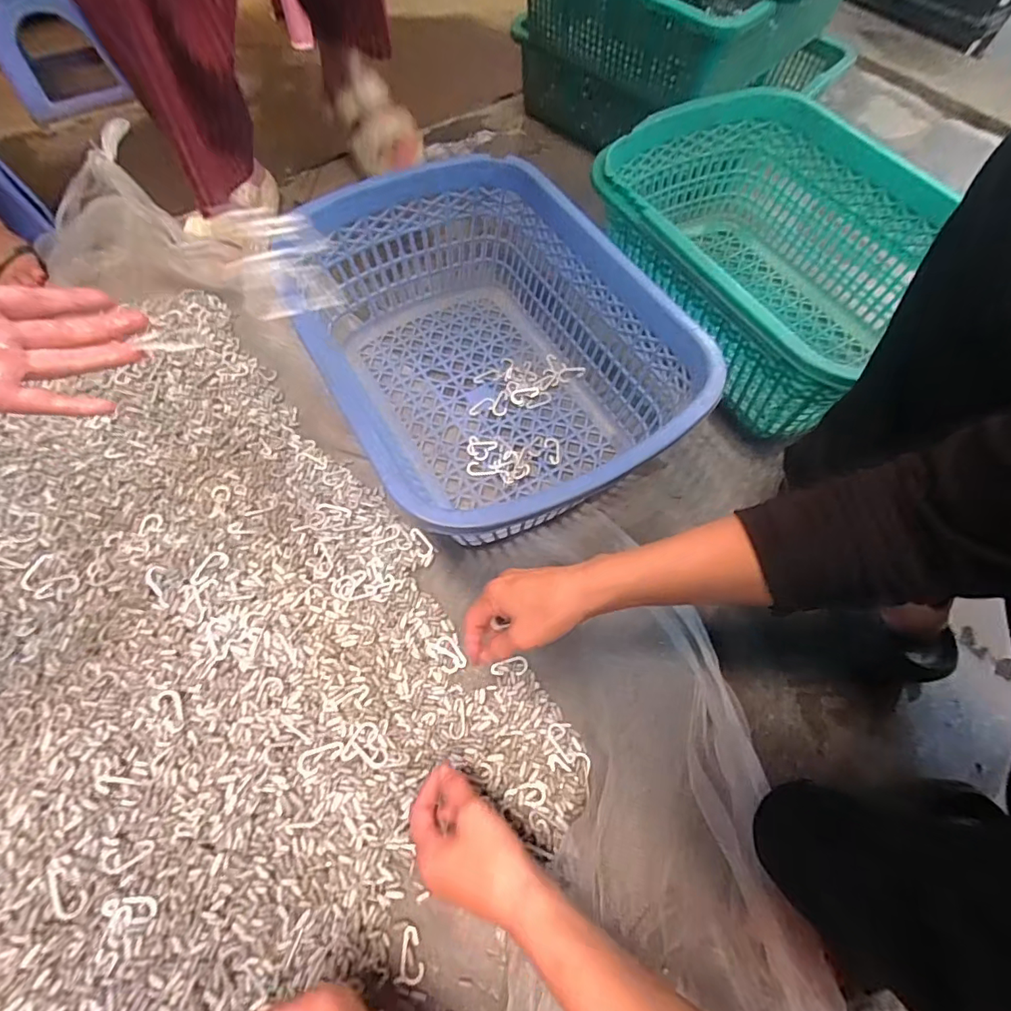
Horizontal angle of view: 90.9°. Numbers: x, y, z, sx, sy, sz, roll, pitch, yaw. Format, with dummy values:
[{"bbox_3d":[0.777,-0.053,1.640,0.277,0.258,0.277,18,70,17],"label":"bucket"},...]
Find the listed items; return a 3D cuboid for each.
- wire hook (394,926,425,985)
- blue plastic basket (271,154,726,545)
[{"bbox_3d":[-0.074,0.358,0.396,0.021,0.004,0.035,8,64,3],"label":"wire hook"},{"bbox_3d":[-0.017,-0.172,0.568,0.311,0.163,0.449,-25,67,-13],"label":"blue plastic basket"}]

